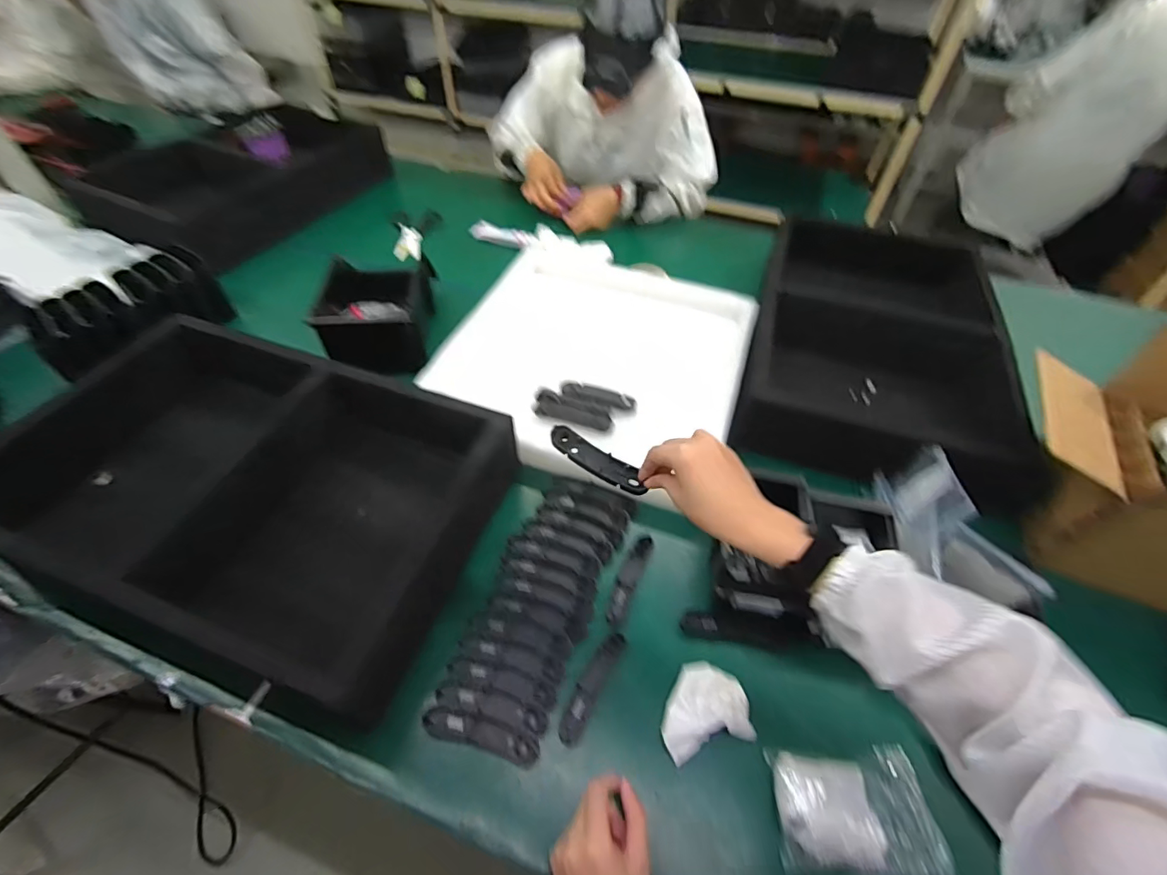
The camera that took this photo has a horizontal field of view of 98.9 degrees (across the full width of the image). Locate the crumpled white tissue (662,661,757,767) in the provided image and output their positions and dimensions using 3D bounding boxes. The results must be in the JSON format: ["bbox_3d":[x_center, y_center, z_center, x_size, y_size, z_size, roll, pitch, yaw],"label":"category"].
[{"bbox_3d":[0.124,0.284,0.527,0.092,0.026,0.081,-10,53,-10],"label":"crumpled white tissue"}]

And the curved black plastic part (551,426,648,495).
[{"bbox_3d":[0.014,0.026,0.544,0.120,0.018,0.033,32,57,21],"label":"curved black plastic part"}]

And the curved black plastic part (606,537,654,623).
[{"bbox_3d":[0.057,0.173,0.619,0.024,0.007,0.119,21,54,14],"label":"curved black plastic part"}]

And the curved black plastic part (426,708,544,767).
[{"bbox_3d":[-0.104,0.306,0.514,0.121,0.010,0.031,14,52,9],"label":"curved black plastic part"}]

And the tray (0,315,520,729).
[{"bbox_3d":[-0.411,0.058,0.632,0.570,0.110,0.355,16,53,10],"label":"tray"}]

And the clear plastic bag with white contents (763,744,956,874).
[{"bbox_3d":[0.254,0.355,0.477,0.143,0.028,0.095,1,51,-1],"label":"clear plastic bag with white contents"}]

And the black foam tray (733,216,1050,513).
[{"bbox_3d":[0.495,-0.170,0.863,0.381,0.121,0.576,15,53,10],"label":"black foam tray"}]

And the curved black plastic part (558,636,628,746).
[{"bbox_3d":[0.009,0.268,0.539,0.026,0.007,0.120,24,55,17],"label":"curved black plastic part"}]

